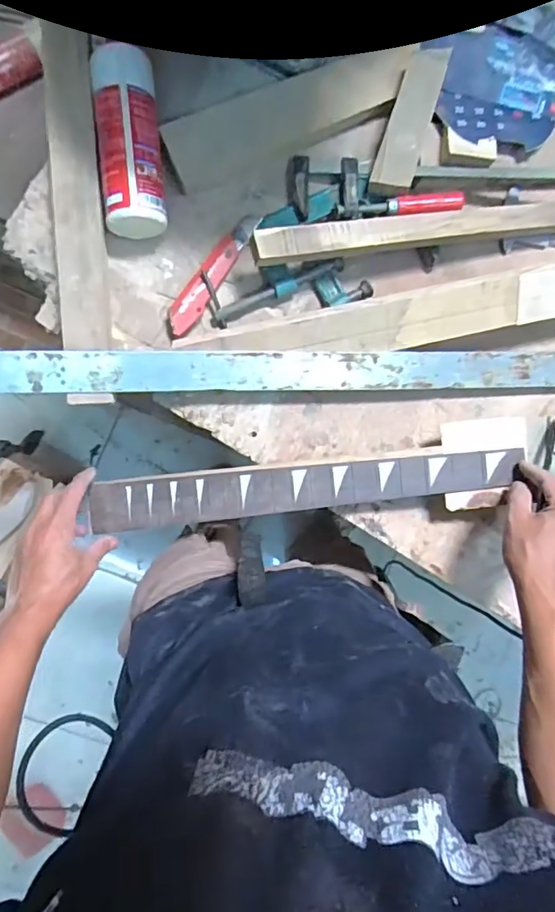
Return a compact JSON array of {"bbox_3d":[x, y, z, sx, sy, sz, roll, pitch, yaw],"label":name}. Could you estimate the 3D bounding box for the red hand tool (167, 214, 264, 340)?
[{"bbox_3d":[-0.074,-0.217,0.630,0.031,0.030,0.181,35,86,-7],"label":"red hand tool"}]

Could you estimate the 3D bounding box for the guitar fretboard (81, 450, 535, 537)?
[{"bbox_3d":[0.029,0.037,0.612,0.483,0.014,0.055,-6,92,-1],"label":"guitar fretboard"}]

